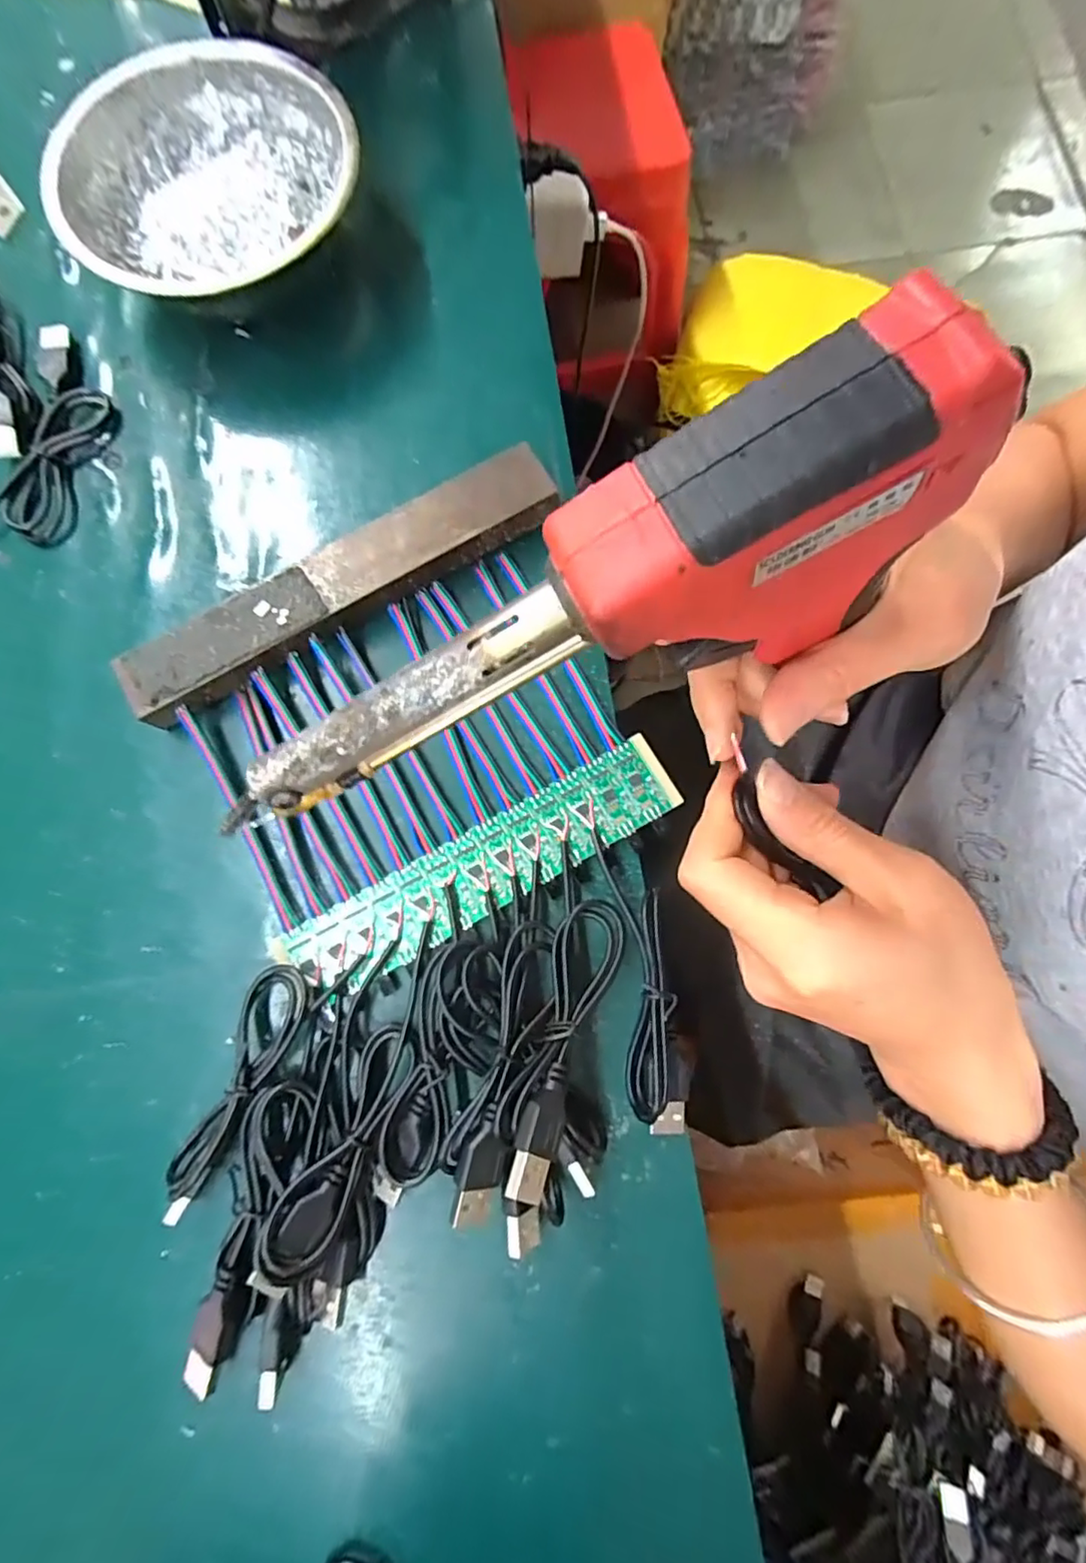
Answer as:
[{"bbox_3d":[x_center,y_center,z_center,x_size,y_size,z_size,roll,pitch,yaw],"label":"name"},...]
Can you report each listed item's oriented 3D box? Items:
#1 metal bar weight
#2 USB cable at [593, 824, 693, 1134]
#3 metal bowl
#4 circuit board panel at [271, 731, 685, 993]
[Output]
[{"bbox_3d":[-0.081,-0.079,0.242,0.184,0.022,0.030,-30,80,-5],"label":"metal bar weight"},{"bbox_3d":[0.036,0.068,0.213,0.021,0.019,0.101,-6,79,-1],"label":"USB cable"},{"bbox_3d":[-0.151,-0.273,0.276,0.130,0.044,0.127,0,79,1],"label":"metal bowl"},{"bbox_3d":[-0.023,0.034,0.228,0.160,0.005,0.033,-29,80,-5],"label":"circuit board panel"}]

